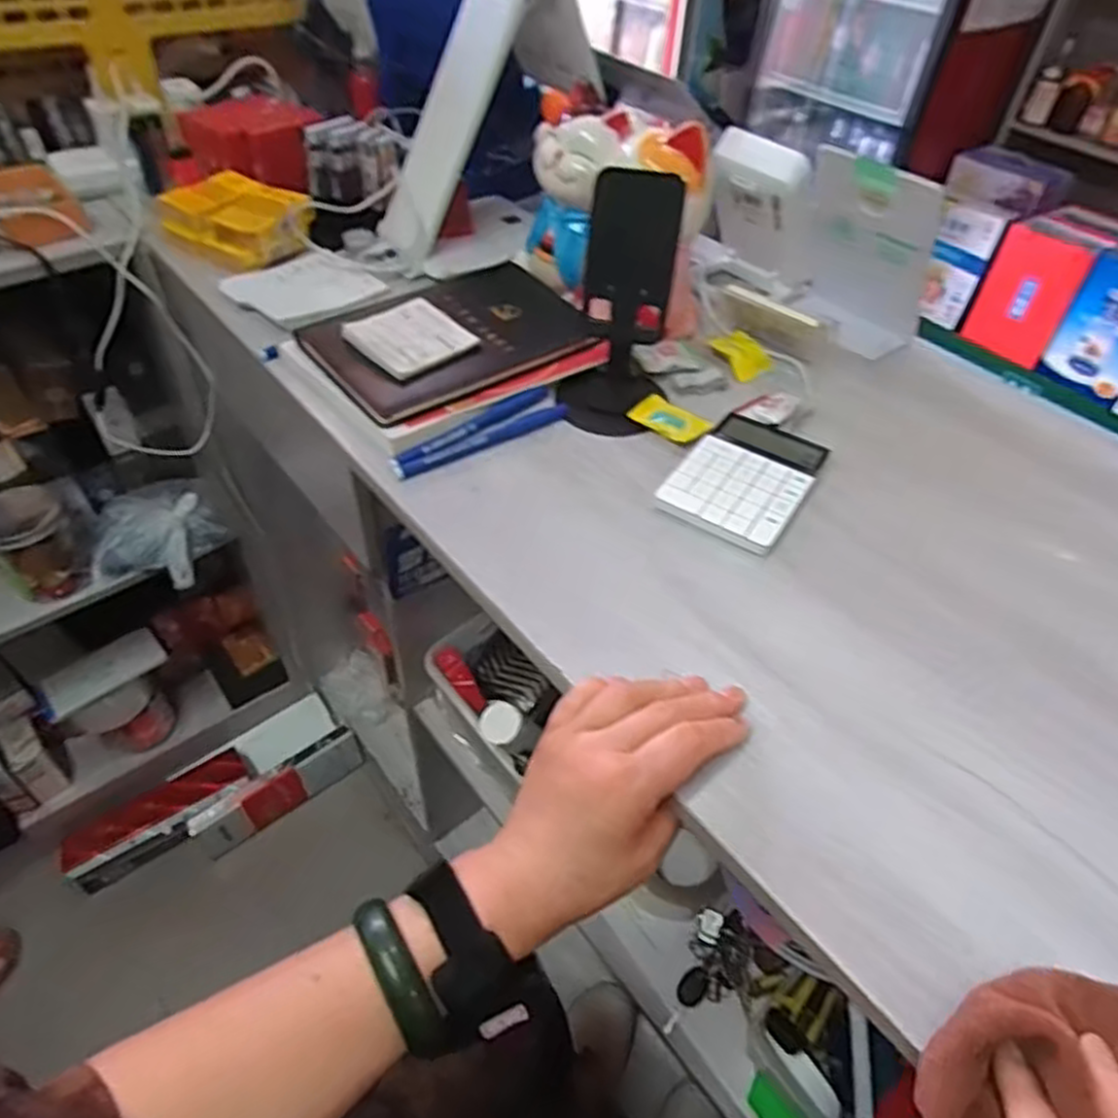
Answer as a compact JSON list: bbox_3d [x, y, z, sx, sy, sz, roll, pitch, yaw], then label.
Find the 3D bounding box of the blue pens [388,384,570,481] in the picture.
[{"bbox_3d":[-0.060,-0.094,0.555,0.144,0.010,0.033,-27,54,-26],"label":"blue pens"}]

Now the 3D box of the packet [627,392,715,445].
[{"bbox_3d":[0.085,-0.107,0.571,0.060,0.008,0.035,33,53,25],"label":"packet"}]

